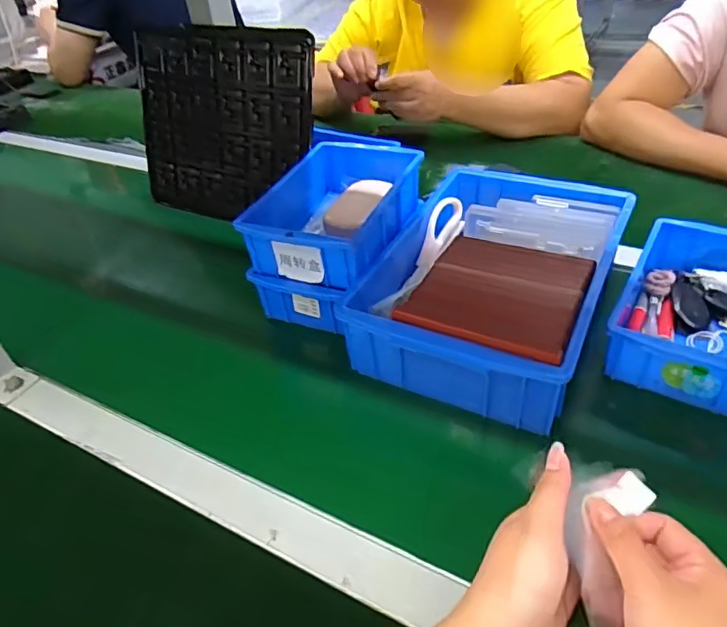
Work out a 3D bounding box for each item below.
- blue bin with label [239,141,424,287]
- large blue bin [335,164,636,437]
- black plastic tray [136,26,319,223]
[{"bbox_3d":[-0.024,-0.114,0.591,0.132,0.059,0.205,13,44,22],"label":"blue bin with label"},{"bbox_3d":[0.133,-0.040,0.552,0.204,0.080,0.303,17,45,25],"label":"large blue bin"},{"bbox_3d":[-0.189,-0.248,0.730,0.283,0.235,0.022,15,22,27],"label":"black plastic tray"}]

